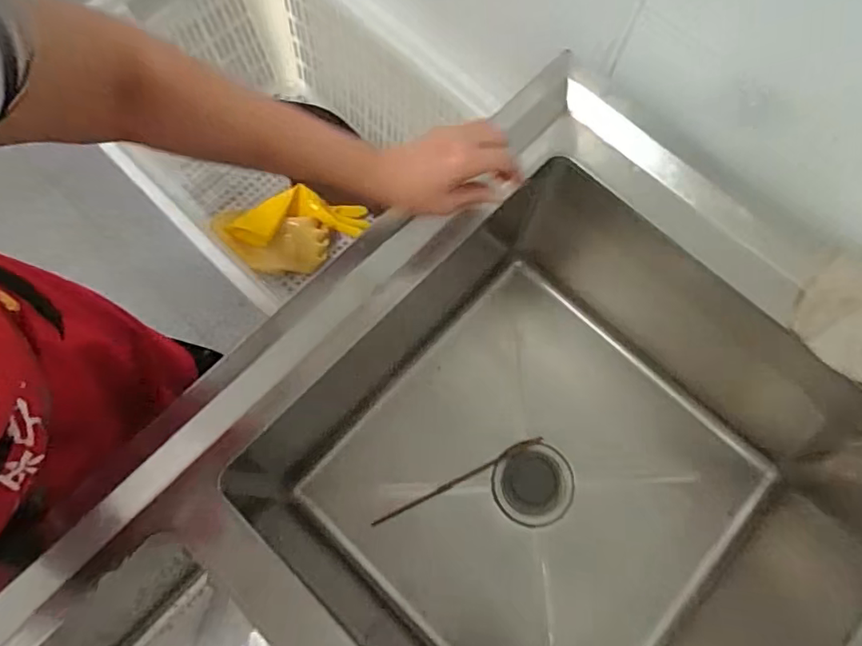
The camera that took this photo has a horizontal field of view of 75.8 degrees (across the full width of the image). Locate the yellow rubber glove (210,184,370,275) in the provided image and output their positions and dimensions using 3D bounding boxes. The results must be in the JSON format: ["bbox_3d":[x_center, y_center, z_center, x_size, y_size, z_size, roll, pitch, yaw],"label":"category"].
[{"bbox_3d":[-0.273,-0.178,1.076,0.289,0.039,0.158,-9,74,-5],"label":"yellow rubber glove"}]

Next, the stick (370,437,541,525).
[{"bbox_3d":[0.040,0.221,0.783,0.264,0.004,0.014,-25,76,-9],"label":"stick"}]

